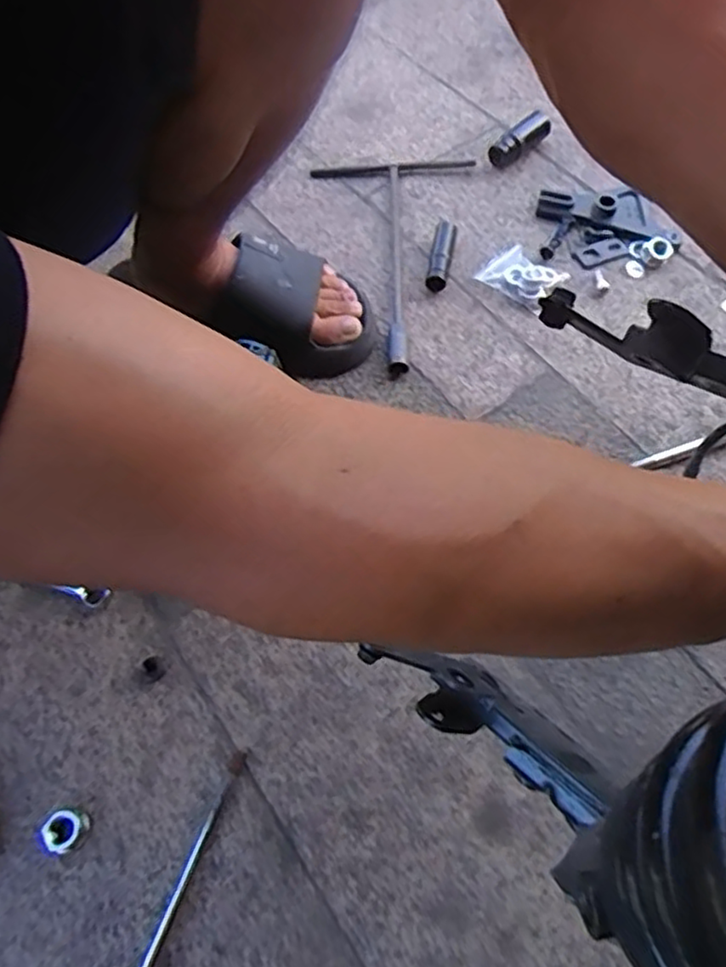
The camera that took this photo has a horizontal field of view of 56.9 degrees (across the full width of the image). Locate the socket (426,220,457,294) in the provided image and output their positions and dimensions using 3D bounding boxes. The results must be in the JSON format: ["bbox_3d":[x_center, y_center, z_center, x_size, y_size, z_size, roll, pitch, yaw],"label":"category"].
[{"bbox_3d":[0.078,-0.227,0.673,0.019,0.020,0.078,11,64,8],"label":"socket"}]

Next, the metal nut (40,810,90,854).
[{"bbox_3d":[-0.199,0.231,0.447,0.025,0.020,0.024,-1,63,2],"label":"metal nut"}]

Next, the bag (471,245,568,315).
[{"bbox_3d":[0.156,-0.205,0.664,0.073,0.012,0.056,36,69,18],"label":"bag"}]

